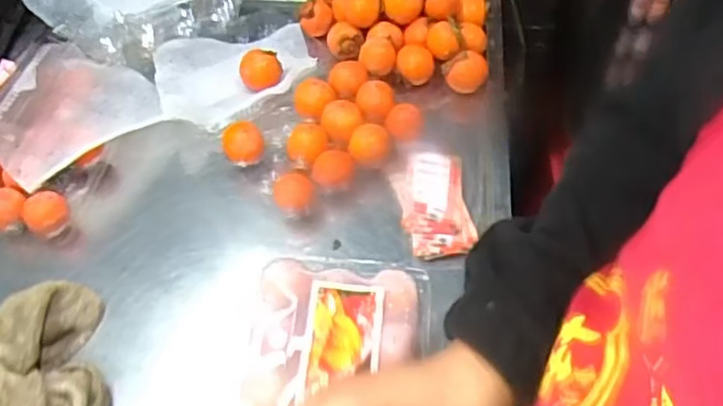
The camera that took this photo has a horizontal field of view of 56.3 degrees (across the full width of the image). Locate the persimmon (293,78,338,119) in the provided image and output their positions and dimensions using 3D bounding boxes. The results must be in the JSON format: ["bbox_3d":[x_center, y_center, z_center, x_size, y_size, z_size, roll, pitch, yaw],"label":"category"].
[{"bbox_3d":[-0.049,-0.115,0.744,0.036,0.039,0.042,23,56,19],"label":"persimmon"}]

